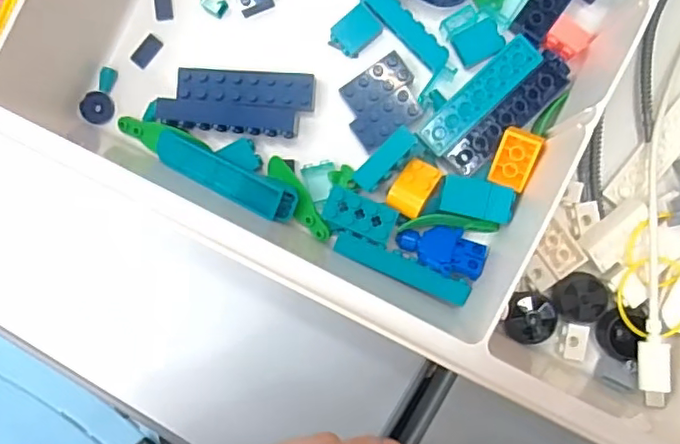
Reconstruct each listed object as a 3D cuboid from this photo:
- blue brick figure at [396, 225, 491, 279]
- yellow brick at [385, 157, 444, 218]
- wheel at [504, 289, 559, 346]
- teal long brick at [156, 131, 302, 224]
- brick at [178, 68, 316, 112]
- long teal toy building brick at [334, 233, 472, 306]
[{"bbox_3d":[0.046,0.012,0.268,0.038,0.007,0.021,26,89,2],"label":"blue brick figure"},{"bbox_3d":[0.033,-0.015,0.267,0.016,0.011,0.026,32,89,2],"label":"yellow brick"},{"bbox_3d":[0.085,0.042,0.265,0.020,0.007,0.023,16,89,2],"label":"wheel"},{"bbox_3d":[-0.053,-0.021,0.272,0.070,0.015,0.017,24,89,2],"label":"teal long brick"},{"bbox_3d":[-0.043,-0.062,0.279,0.062,0.008,0.017,6,88,2],"label":"brick"},{"bbox_3d":[0.028,0.021,0.270,0.063,0.005,0.010,23,89,2],"label":"long teal toy building brick"}]

